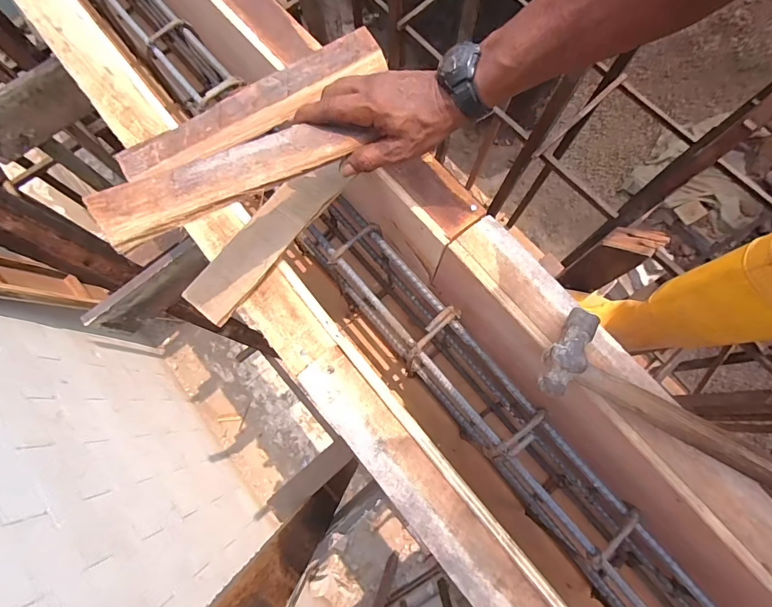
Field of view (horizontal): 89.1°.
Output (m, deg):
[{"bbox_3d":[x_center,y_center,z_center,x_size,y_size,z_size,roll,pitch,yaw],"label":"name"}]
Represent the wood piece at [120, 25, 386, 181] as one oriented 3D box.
[{"bbox_3d":[-0.163,-0.248,0.491,0.343,0.019,0.058,-31,79,-6],"label":"wood piece"}]

